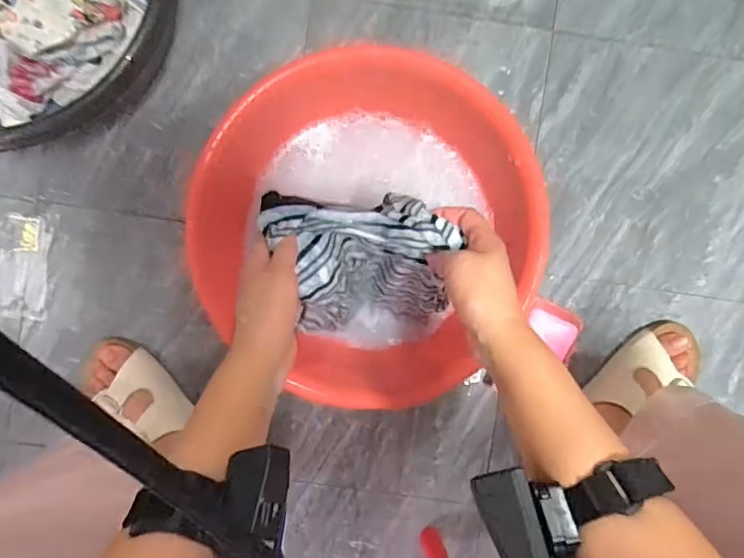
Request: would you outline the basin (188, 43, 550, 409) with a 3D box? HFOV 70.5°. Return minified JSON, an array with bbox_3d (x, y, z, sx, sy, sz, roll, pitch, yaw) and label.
[{"bbox_3d":[-0.001,-0.050,0.583,0.356,0.109,0.316,8,92,1],"label":"basin"}]

